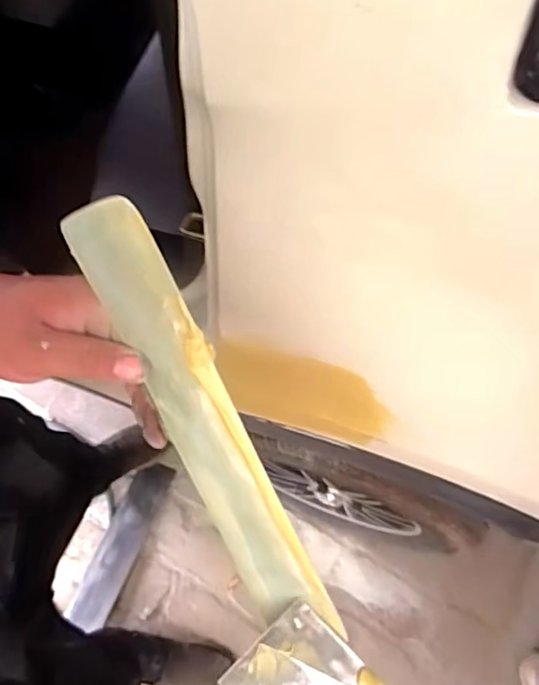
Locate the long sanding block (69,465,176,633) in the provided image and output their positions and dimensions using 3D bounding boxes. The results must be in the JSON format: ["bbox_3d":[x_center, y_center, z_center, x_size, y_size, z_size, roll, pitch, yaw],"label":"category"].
[{"bbox_3d":[-0.342,0.463,1.376,0.082,0.018,0.379,19,69,11],"label":"long sanding block"}]

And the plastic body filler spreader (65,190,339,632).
[{"bbox_3d":[-0.039,0.054,0.358,0.058,0.286,0.008,-16,16,31],"label":"plastic body filler spreader"}]

